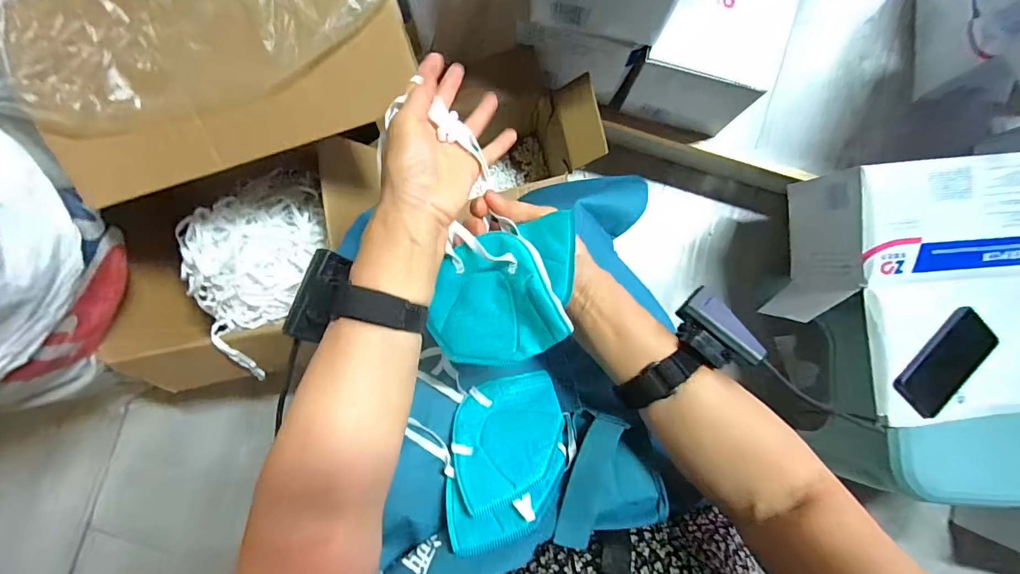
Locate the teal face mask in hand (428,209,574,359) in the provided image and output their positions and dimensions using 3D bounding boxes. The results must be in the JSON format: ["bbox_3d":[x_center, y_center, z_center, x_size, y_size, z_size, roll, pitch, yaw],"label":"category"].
[{"bbox_3d":[-0.009,0.001,0.362,0.134,0.045,0.121,-4,90,28],"label":"teal face mask in hand"}]

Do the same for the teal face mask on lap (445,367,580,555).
[{"bbox_3d":[-0.002,0.151,0.401,0.118,0.015,0.147,-13,51,5],"label":"teal face mask on lap"}]

